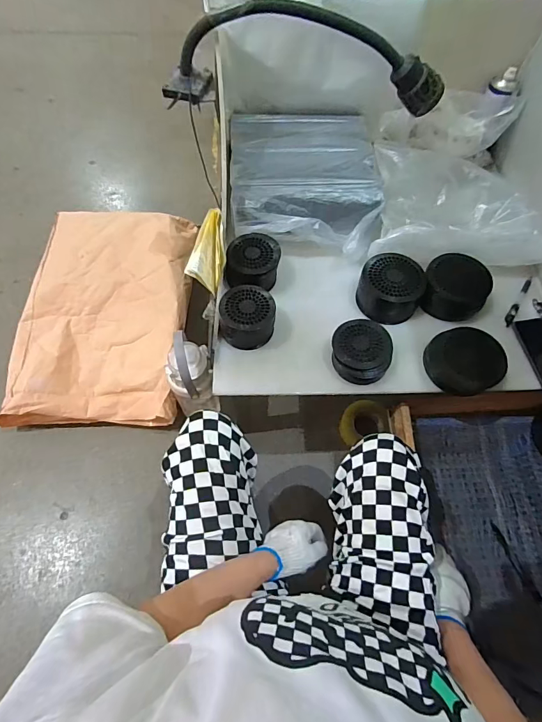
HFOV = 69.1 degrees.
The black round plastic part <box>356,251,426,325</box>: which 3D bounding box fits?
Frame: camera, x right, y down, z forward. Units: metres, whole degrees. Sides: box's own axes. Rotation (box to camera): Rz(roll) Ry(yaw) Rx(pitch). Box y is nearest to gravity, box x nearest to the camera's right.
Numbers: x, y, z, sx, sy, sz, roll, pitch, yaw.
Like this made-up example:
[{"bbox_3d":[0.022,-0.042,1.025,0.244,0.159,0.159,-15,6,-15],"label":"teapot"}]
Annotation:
[{"bbox_3d":[0.235,-0.141,0.772,0.121,0.080,0.113,0,64,-1],"label":"black round plastic part"}]

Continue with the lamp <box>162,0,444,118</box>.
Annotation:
[{"bbox_3d":[0.065,-0.570,0.728,0.540,0.153,0.093,0,64,-1],"label":"lamp"}]

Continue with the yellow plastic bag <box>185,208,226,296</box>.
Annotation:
[{"bbox_3d":[-0.115,-0.210,0.726,0.065,0.047,0.165,4,82,1],"label":"yellow plastic bag"}]

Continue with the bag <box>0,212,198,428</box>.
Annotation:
[{"bbox_3d":[-0.465,-0.149,1.132,0.448,0.102,0.671,1,64,-1],"label":"bag"}]

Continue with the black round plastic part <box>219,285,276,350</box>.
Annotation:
[{"bbox_3d":[-0.044,-0.080,0.731,0.104,0.065,0.106,0,64,-1],"label":"black round plastic part"}]

